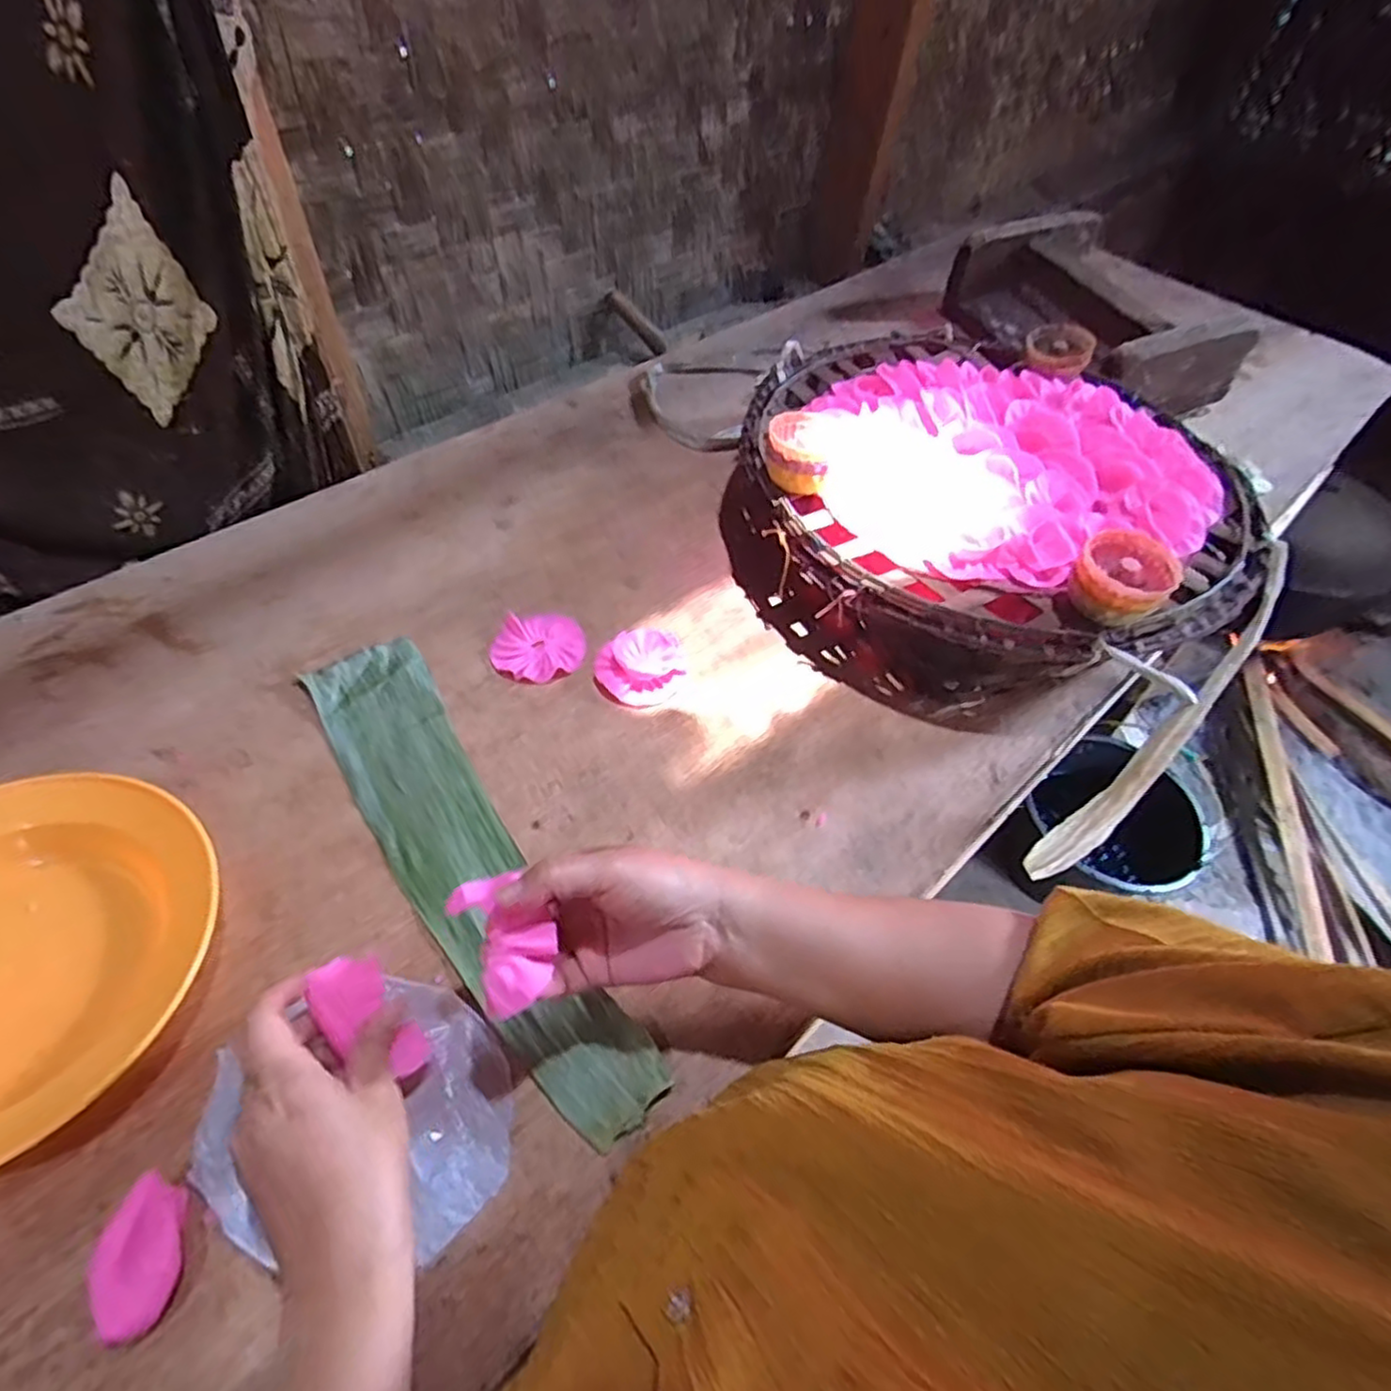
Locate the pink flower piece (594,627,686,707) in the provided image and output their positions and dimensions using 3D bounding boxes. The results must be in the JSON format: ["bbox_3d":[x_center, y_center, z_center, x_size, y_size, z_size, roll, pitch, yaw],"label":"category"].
[{"bbox_3d":[-0.043,-0.025,0.573,0.067,0.016,0.066,3,52,-4],"label":"pink flower piece"}]

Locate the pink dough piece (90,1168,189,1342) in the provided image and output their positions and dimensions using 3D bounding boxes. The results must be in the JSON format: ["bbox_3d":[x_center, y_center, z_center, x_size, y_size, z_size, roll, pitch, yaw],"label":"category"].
[{"bbox_3d":[-0.255,0.257,0.326,0.027,0.028,0.058,-11,54,-14],"label":"pink dough piece"}]

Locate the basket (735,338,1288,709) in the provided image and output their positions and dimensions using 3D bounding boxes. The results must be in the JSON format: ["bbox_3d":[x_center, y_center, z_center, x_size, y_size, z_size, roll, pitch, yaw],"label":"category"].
[{"bbox_3d":[0.251,-0.183,0.647,0.413,0.144,0.405,11,52,3],"label":"basket"}]

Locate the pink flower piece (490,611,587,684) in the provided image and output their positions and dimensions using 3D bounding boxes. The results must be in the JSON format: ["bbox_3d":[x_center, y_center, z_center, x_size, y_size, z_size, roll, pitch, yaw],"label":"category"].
[{"bbox_3d":[-0.129,-0.041,0.584,0.073,0.011,0.066,4,52,-3],"label":"pink flower piece"}]

